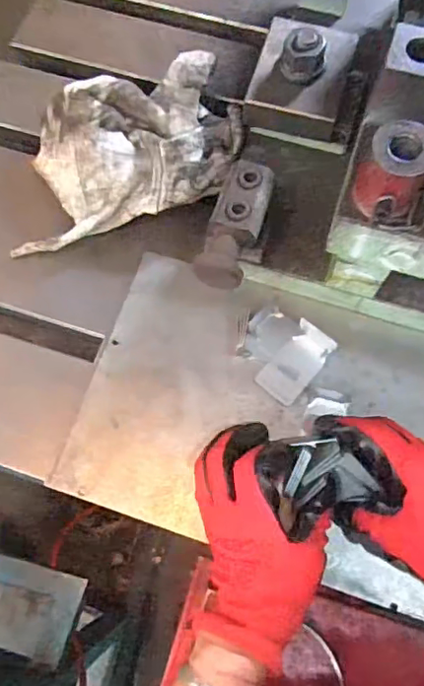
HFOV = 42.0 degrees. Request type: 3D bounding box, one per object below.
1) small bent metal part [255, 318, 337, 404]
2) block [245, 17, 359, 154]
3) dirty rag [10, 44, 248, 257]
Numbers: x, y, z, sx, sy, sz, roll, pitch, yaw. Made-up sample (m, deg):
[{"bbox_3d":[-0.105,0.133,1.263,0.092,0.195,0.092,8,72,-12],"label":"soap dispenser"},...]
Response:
[{"bbox_3d":[0.069,0.016,0.452,0.035,0.020,0.063,39,75,13],"label":"small bent metal part"},{"bbox_3d":[0.079,-0.229,0.477,0.085,0.070,0.087,13,71,5],"label":"block"},{"bbox_3d":[-0.085,-0.180,0.503,0.222,0.052,0.153,-17,71,-6],"label":"dirty rag"}]

